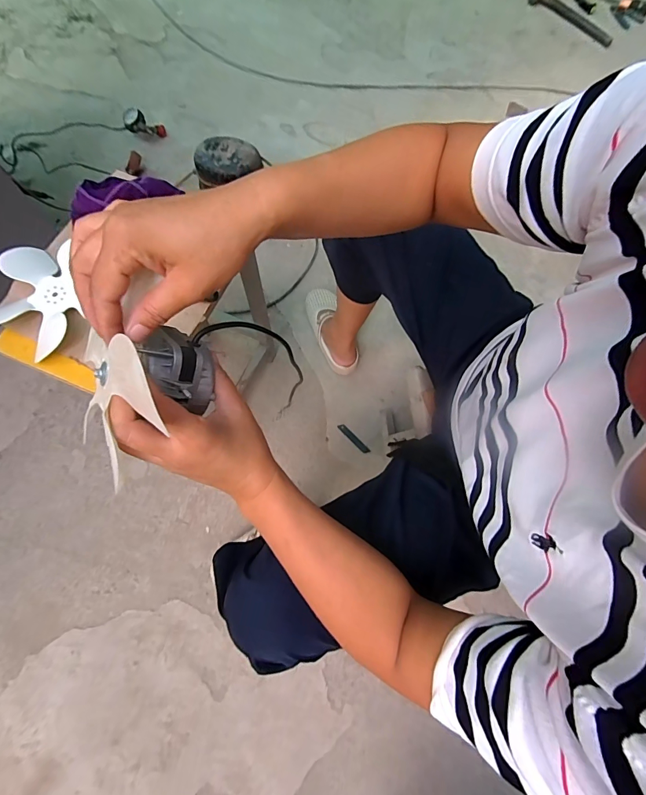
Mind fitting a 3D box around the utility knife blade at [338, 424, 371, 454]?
[{"bbox_3d":[0.077,0.103,0.917,0.018,0.004,0.097,-42,77,-14],"label":"utility knife blade"}]

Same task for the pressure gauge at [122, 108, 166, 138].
[{"bbox_3d":[-0.581,-0.888,1.188,0.131,0.055,0.047,10,72,-20],"label":"pressure gauge"}]

